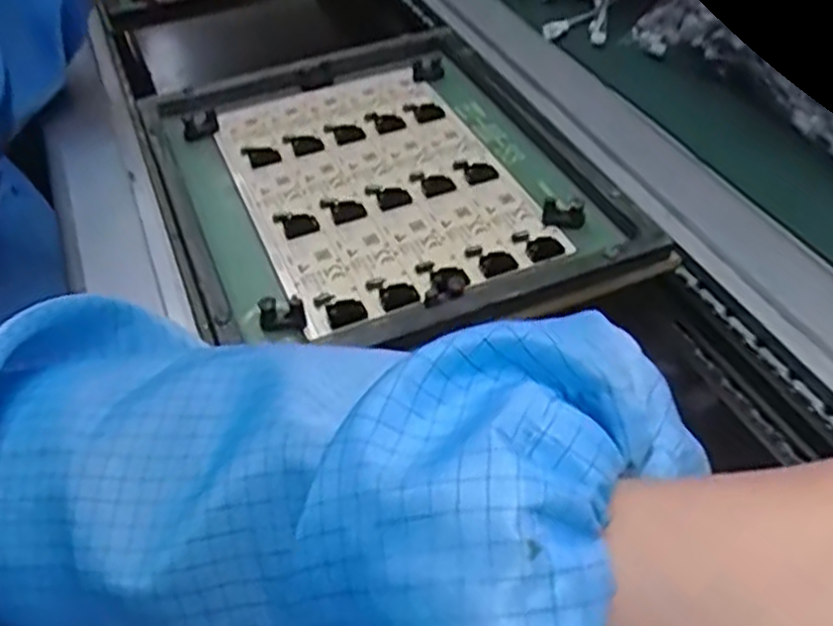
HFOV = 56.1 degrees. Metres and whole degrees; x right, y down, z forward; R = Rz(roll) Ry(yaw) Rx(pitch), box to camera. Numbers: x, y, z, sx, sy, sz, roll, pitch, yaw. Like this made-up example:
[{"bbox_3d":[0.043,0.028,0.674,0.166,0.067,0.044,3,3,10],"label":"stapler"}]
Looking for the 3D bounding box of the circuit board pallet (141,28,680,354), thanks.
[{"bbox_3d":[-0.020,-0.078,0.403,0.205,0.023,0.230,-17,45,-13],"label":"circuit board pallet"}]

